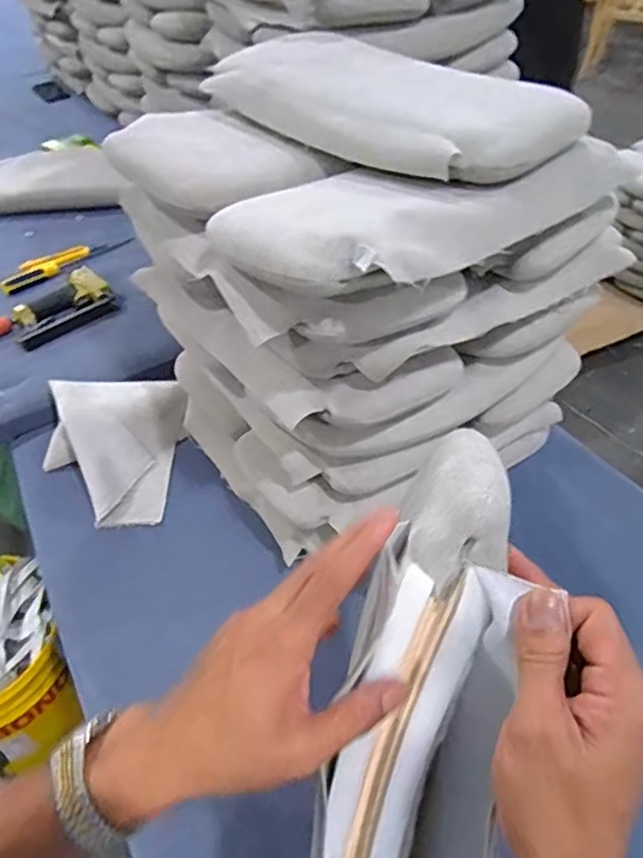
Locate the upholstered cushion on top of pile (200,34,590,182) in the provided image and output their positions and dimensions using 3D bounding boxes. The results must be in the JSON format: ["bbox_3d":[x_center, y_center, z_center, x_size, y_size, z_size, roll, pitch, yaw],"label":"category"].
[{"bbox_3d":[0.058,-0.367,0.688,0.179,0.062,0.429,-36,54,-29],"label":"upholstered cushion on top of pile"}]

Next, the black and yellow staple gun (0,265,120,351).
[{"bbox_3d":[-0.508,-0.212,1.123,0.255,0.043,0.133,-27,50,-23],"label":"black and yellow staple gun"}]

